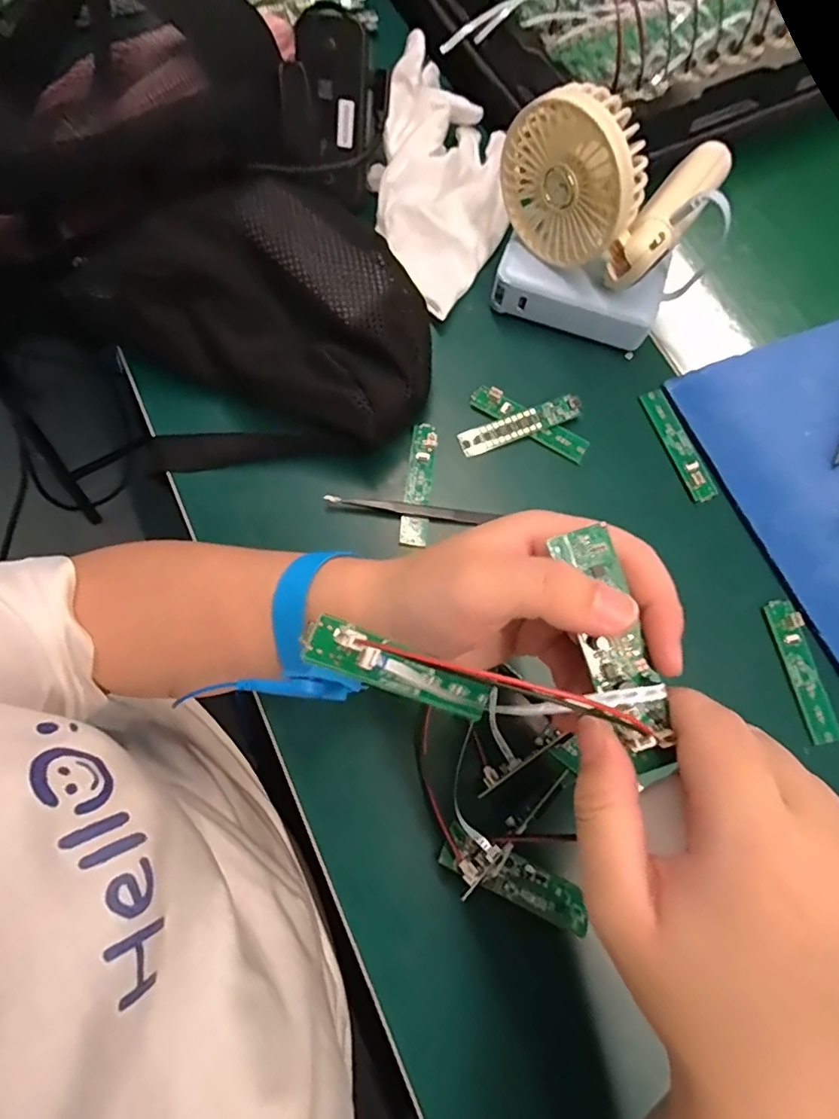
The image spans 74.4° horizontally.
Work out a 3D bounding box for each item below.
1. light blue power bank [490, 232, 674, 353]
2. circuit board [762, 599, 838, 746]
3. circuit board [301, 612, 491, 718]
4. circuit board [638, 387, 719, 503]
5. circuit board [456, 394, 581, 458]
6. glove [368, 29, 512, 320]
[{"bbox_3d":[0.108,-0.186,0.385,0.113,0.039,0.047,17,76,4],"label":"light blue power bank"},{"bbox_3d":[0.230,0.066,0.331,0.018,0.006,0.084,-12,75,-3],"label":"circuit board"},{"bbox_3d":[-0.003,0.044,0.207,0.082,0.010,0.014,28,73,-31],"label":"circuit board"},{"bbox_3d":[0.175,-0.079,0.373,0.017,0.006,0.085,-19,76,-5],"label":"circuit board"},{"bbox_3d":[0.068,-0.091,0.374,0.083,0.004,0.017,-20,90,0],"label":"circuit board"},{"bbox_3d":[0.016,-0.278,0.405,0.097,0.039,0.211,-1,75,-1],"label":"glove"}]

